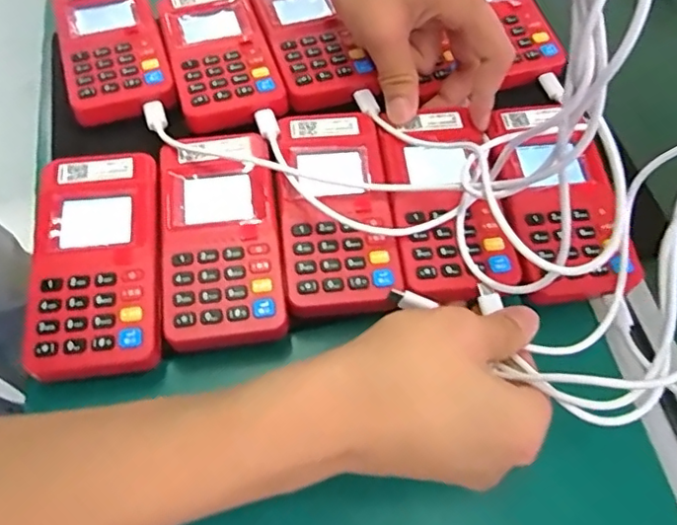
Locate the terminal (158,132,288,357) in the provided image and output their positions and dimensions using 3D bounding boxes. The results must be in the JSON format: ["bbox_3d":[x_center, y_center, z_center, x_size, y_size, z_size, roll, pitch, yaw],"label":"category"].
[{"bbox_3d":[-0.063,-0.014,0.306,0.061,0.020,0.119,-6,61,-7],"label":"terminal"}]

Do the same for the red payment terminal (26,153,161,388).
[{"bbox_3d":[-0.124,-0.001,0.295,0.061,0.017,0.122,-6,61,-7],"label":"red payment terminal"}]

